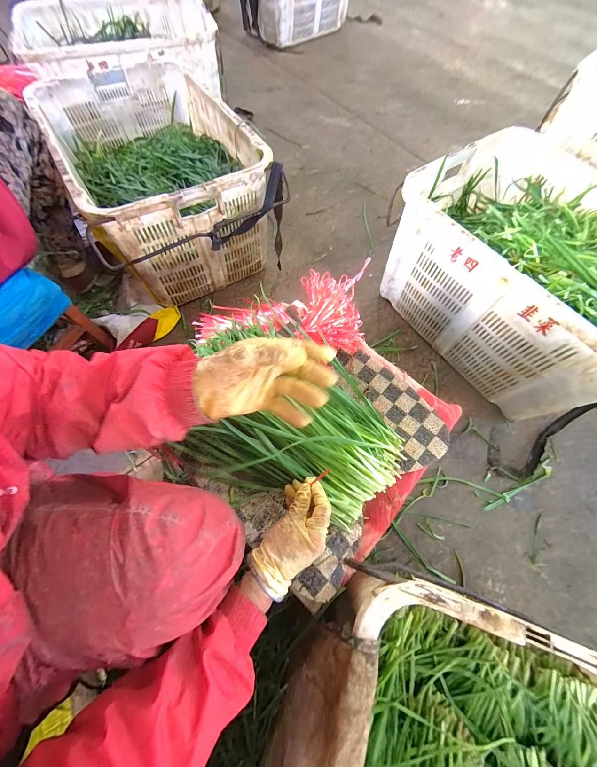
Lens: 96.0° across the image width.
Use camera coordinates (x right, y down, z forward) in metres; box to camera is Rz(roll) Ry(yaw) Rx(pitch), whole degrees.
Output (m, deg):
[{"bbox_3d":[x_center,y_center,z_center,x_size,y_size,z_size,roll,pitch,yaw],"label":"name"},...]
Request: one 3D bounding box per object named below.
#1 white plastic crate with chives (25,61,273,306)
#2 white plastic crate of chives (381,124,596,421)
[{"bbox_3d":[-0.434,-0.652,0.892,0.472,0.363,0.829,-29,70,-13],"label":"white plastic crate with chives"},{"bbox_3d":[0.642,-0.295,0.760,0.554,0.362,0.659,-33,72,-15],"label":"white plastic crate of chives"}]

